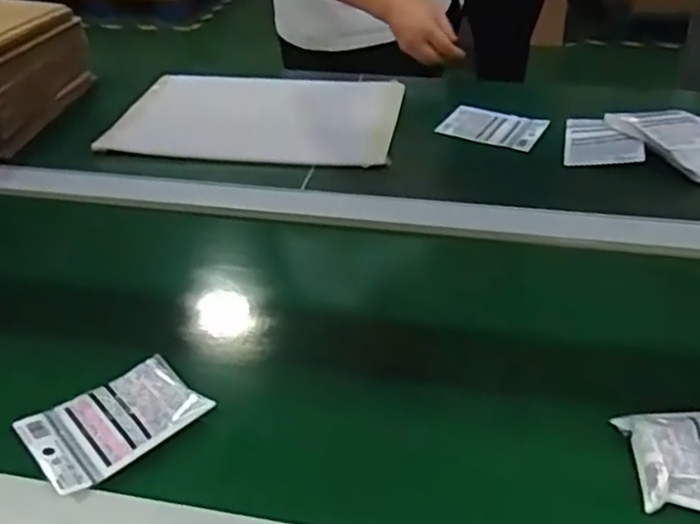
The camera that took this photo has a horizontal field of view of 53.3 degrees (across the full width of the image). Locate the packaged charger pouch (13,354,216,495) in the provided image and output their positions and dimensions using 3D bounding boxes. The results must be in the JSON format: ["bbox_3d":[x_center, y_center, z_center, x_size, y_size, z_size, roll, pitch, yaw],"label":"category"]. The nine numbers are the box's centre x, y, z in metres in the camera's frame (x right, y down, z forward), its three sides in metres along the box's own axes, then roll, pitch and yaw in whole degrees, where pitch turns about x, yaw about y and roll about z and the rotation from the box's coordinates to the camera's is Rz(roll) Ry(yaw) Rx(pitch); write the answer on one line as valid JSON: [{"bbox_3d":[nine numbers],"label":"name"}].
[{"bbox_3d":[-0.197,0.129,0.584,0.131,0.022,0.092,-31,45,-33],"label":"packaged charger pouch"}]

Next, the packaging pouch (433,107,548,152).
[{"bbox_3d":[0.207,-0.197,1.015,0.141,0.010,0.093,17,46,26],"label":"packaging pouch"}]

